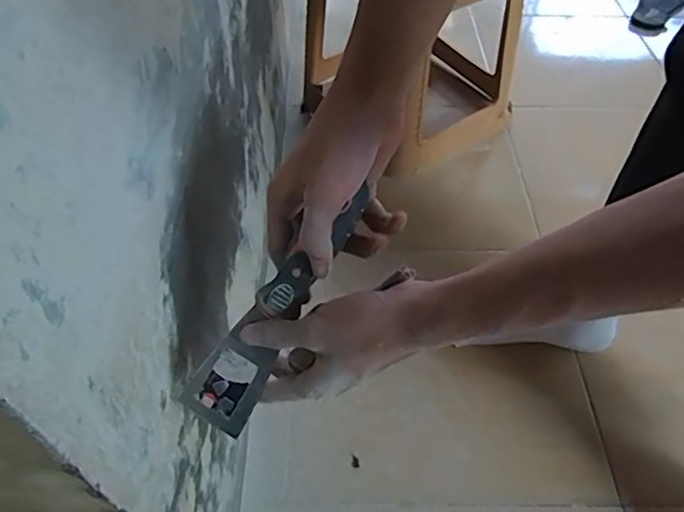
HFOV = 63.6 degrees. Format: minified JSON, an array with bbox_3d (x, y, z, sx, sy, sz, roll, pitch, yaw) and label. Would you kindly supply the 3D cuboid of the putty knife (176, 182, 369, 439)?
[{"bbox_3d":[-0.043,0.038,0.370,0.040,0.026,0.186,42,104,30],"label":"putty knife"}]

